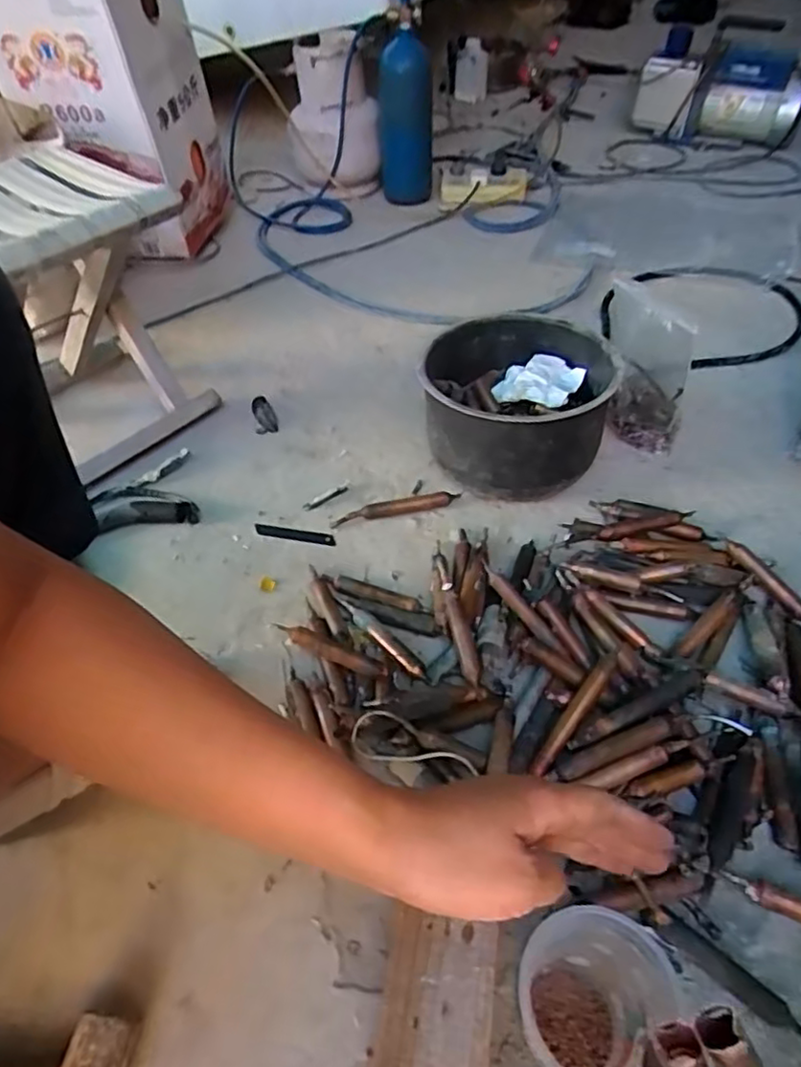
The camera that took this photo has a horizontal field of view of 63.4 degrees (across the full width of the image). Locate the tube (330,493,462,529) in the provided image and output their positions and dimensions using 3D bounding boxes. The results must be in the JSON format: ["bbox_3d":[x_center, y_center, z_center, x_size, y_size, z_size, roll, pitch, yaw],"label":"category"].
[{"bbox_3d":[-0.005,-0.030,0.791,0.157,0.017,0.018,-9,49,-5],"label":"tube"}]

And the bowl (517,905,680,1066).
[{"bbox_3d":[0.111,0.292,0.407,0.076,0.118,0.081,-2,49,2],"label":"bowl"}]

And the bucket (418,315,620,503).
[{"bbox_3d":[0.141,-0.152,0.810,0.218,0.145,0.229,-2,49,2],"label":"bucket"}]

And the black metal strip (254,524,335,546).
[{"bbox_3d":[-0.127,0.002,0.780,0.098,0.004,0.017,8,59,7],"label":"black metal strip"}]

